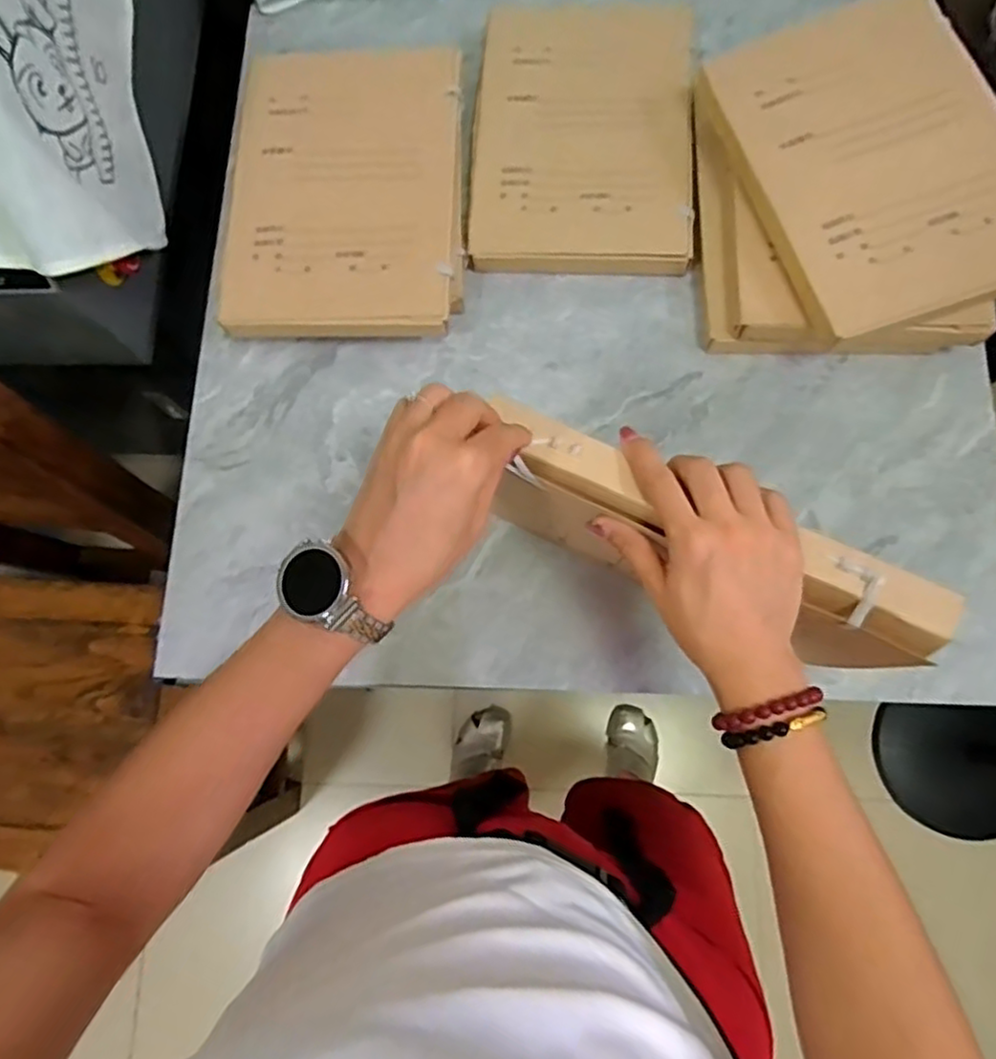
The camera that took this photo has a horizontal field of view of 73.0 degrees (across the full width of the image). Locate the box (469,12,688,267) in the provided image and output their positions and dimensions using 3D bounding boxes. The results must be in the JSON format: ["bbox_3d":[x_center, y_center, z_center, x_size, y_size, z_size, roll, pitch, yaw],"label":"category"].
[{"bbox_3d":[0.089,-0.423,0.713,0.228,0.030,0.310,3,76,2],"label":"box"}]

